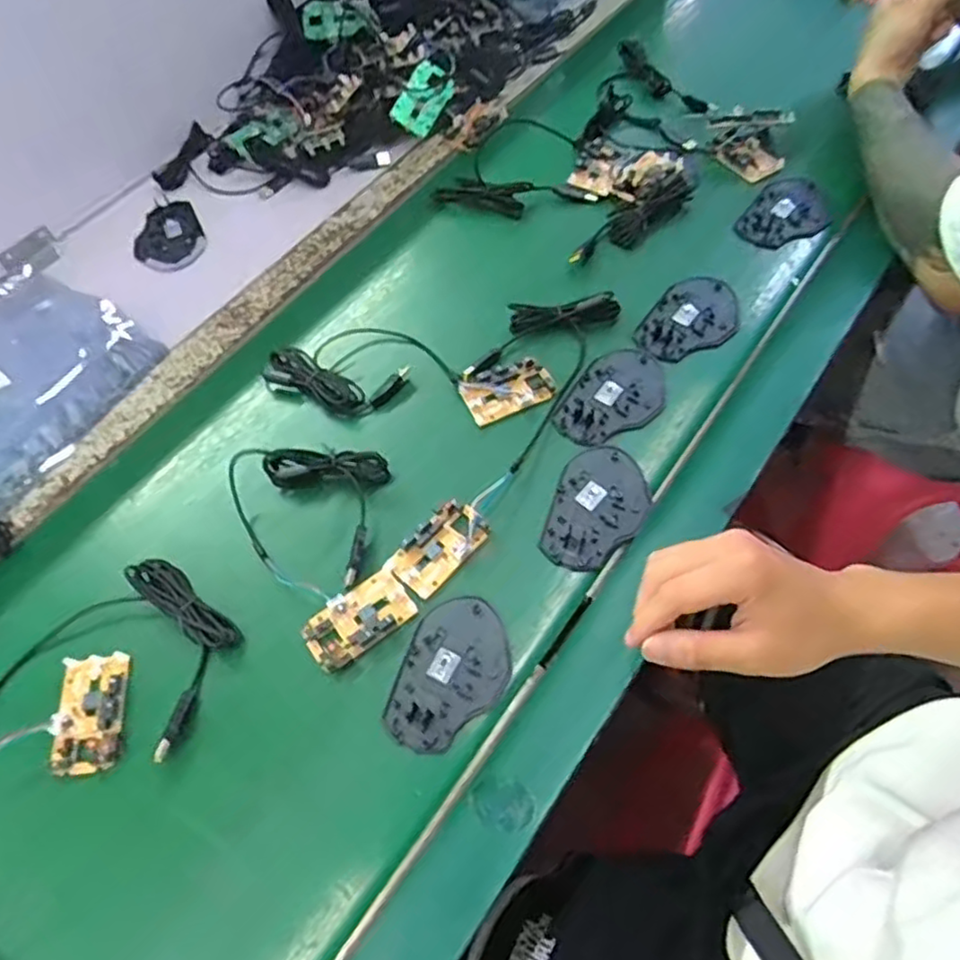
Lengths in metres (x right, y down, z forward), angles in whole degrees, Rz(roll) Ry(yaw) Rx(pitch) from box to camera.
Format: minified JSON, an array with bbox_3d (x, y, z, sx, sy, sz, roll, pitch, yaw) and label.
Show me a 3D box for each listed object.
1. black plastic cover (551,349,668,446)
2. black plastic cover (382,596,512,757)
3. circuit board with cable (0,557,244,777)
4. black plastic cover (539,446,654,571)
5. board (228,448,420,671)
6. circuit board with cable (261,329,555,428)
[{"bbox_3d":[0.111,-0.070,0.572,0.106,0.004,0.072,-38,63,-19],"label":"black plastic cover"},{"bbox_3d":[-0.019,0.133,0.472,0.070,0.007,0.106,17,60,13],"label":"black plastic cover"},{"bbox_3d":[-0.263,0.131,0.482,0.146,0.021,0.159,19,64,13],"label":"circuit board with cable"},{"bbox_3d":[0.092,0.021,0.526,0.069,0.004,0.106,17,60,13],"label":"black plastic cover"},{"bbox_3d":[-0.110,0.034,0.515,0.117,0.034,0.182,-29,61,-15],"label":"board"},{"bbox_3d":[-0.063,-0.095,0.606,0.250,0.025,0.088,6,58,6],"label":"circuit board with cable"}]

